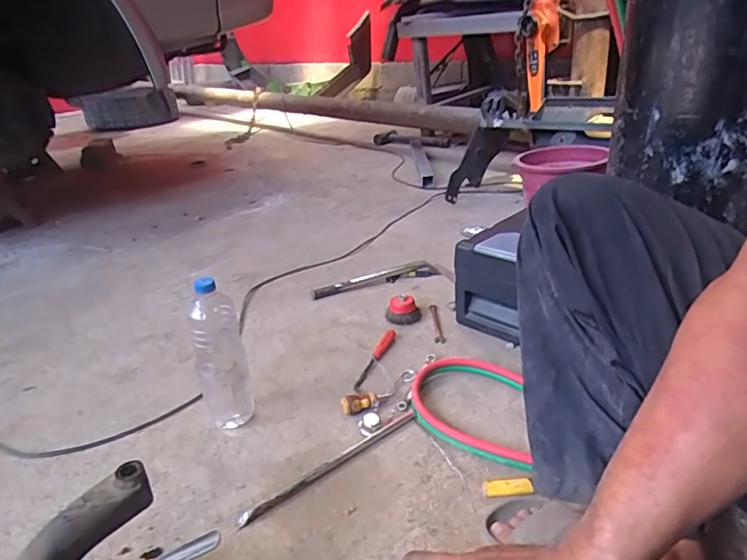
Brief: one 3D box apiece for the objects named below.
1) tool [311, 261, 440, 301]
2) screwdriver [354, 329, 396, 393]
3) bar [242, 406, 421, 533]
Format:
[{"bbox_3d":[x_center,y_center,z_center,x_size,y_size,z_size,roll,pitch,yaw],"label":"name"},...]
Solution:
[{"bbox_3d":[0.008,-0.001,1.377,0.341,0.024,0.051,-13,28,-19],"label":"tool"},{"bbox_3d":[0.001,0.153,1.052,0.023,0.027,0.179,9,29,22],"label":"screwdriver"},{"bbox_3d":[-0.059,0.280,0.815,0.329,0.013,0.020,-22,32,-33],"label":"bar"}]

